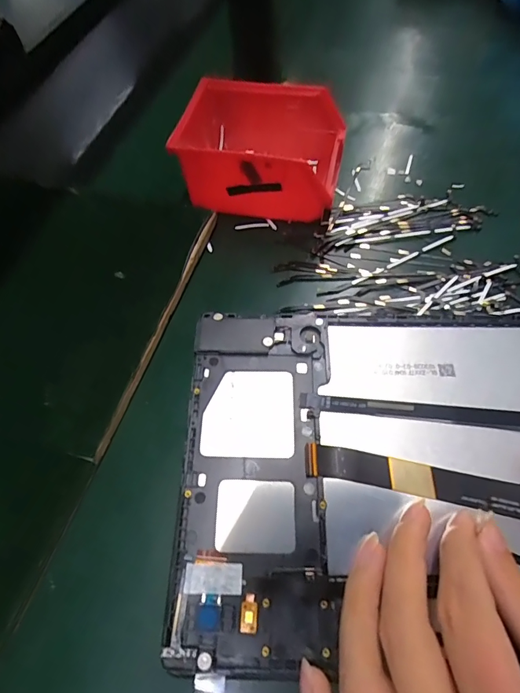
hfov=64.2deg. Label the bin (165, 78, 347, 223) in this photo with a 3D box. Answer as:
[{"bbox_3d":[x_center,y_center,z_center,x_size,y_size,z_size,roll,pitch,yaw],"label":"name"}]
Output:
[{"bbox_3d":[-0.001,-0.177,0.381,0.146,0.071,0.105,11,60,9],"label":"bin"}]

